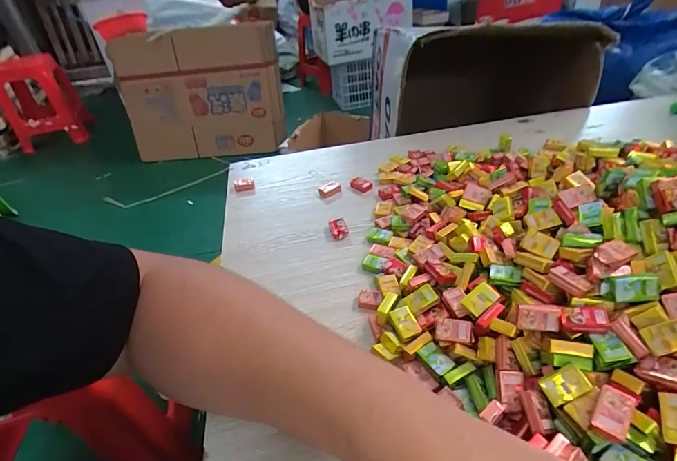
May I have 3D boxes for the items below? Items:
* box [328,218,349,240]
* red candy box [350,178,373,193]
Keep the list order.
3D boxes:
[{"bbox_3d":[0.000,-0.002,0.442,0.018,0.012,0.029,-14,39,-9],"label":"box"},{"bbox_3d":[0.030,-0.061,0.511,0.026,0.010,0.017,25,48,34],"label":"red candy box"}]

